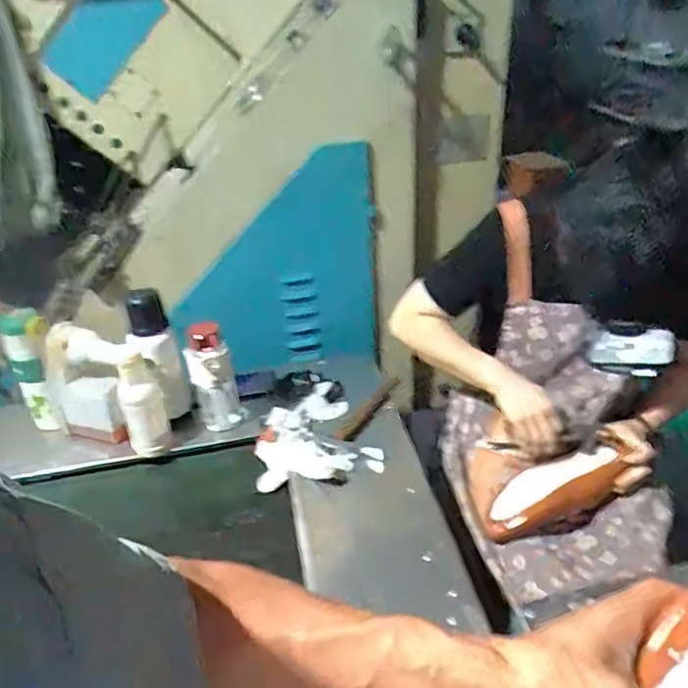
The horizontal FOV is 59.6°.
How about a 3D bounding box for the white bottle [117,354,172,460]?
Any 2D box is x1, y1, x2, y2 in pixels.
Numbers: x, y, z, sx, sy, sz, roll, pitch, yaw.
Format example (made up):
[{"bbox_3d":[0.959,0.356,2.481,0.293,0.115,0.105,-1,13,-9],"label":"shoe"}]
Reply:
[{"bbox_3d":[-0.334,0.109,0.998,0.066,0.178,0.075,-19,36,-21],"label":"white bottle"}]

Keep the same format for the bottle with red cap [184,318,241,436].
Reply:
[{"bbox_3d":[-0.223,0.065,1.032,0.072,0.198,0.060,-11,34,-11],"label":"bottle with red cap"}]

